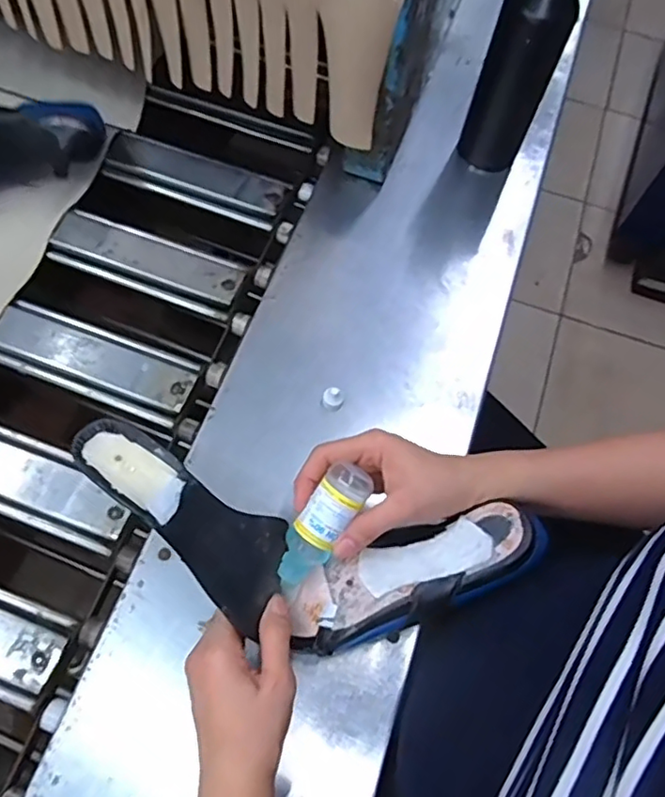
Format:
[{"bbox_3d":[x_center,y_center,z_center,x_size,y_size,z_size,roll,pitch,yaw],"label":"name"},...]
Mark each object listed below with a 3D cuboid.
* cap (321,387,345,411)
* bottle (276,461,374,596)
[{"bbox_3d":[0.000,-0.002,0.567,0.020,0.022,0.022,1,67,-3],"label":"cap"},{"bbox_3d":[-0.011,0.095,0.422,0.032,0.030,0.102,35,97,14],"label":"bottle"}]

